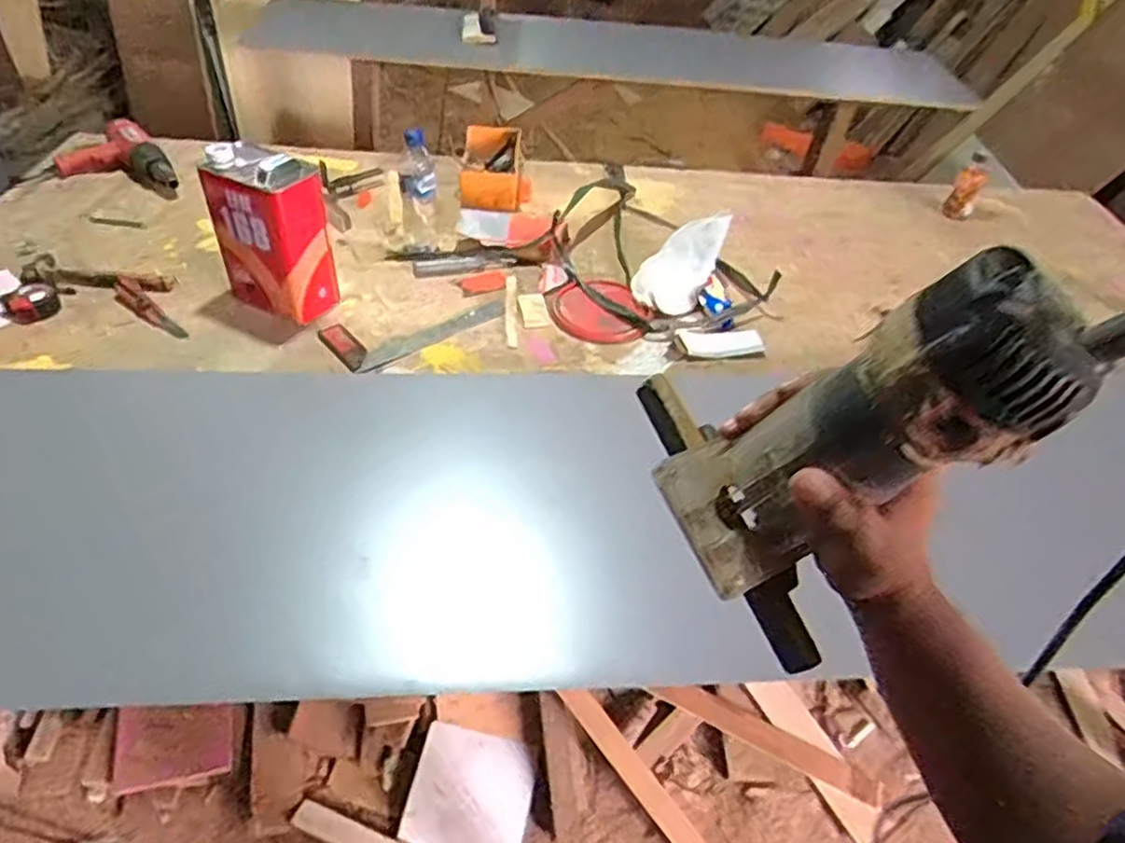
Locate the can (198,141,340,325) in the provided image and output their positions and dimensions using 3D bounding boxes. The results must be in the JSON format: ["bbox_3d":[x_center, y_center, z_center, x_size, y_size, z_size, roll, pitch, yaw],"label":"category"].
[{"bbox_3d":[-0.477,-0.300,1.179,0.186,0.257,0.093,24,46,18],"label":"can"}]

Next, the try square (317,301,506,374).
[{"bbox_3d":[-0.255,-0.171,1.242,0.293,0.009,0.143,-30,54,-33],"label":"try square"}]

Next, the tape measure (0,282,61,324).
[{"bbox_3d":[-0.879,-0.192,1.194,0.063,0.032,0.084,23,45,17],"label":"tape measure"}]

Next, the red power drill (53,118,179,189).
[{"bbox_3d":[-0.939,-0.544,1.516,0.197,0.073,0.299,-25,52,-30],"label":"red power drill"}]

